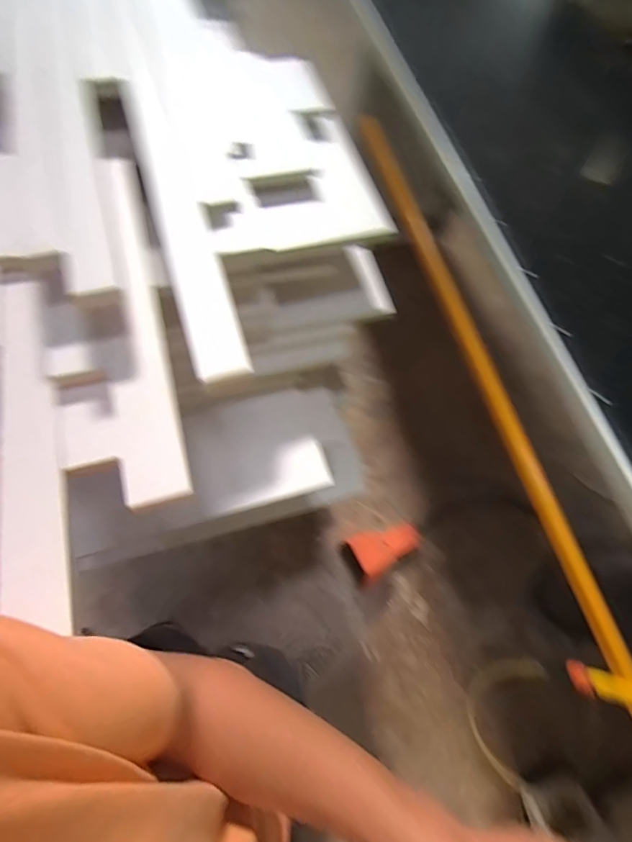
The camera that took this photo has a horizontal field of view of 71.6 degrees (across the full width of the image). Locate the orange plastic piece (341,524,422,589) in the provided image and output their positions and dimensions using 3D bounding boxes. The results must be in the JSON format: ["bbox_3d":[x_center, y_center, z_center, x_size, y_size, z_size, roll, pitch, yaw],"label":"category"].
[{"bbox_3d":[0.226,0.411,1.424,0.262,0.124,0.144,-23,68,-13],"label":"orange plastic piece"}]

